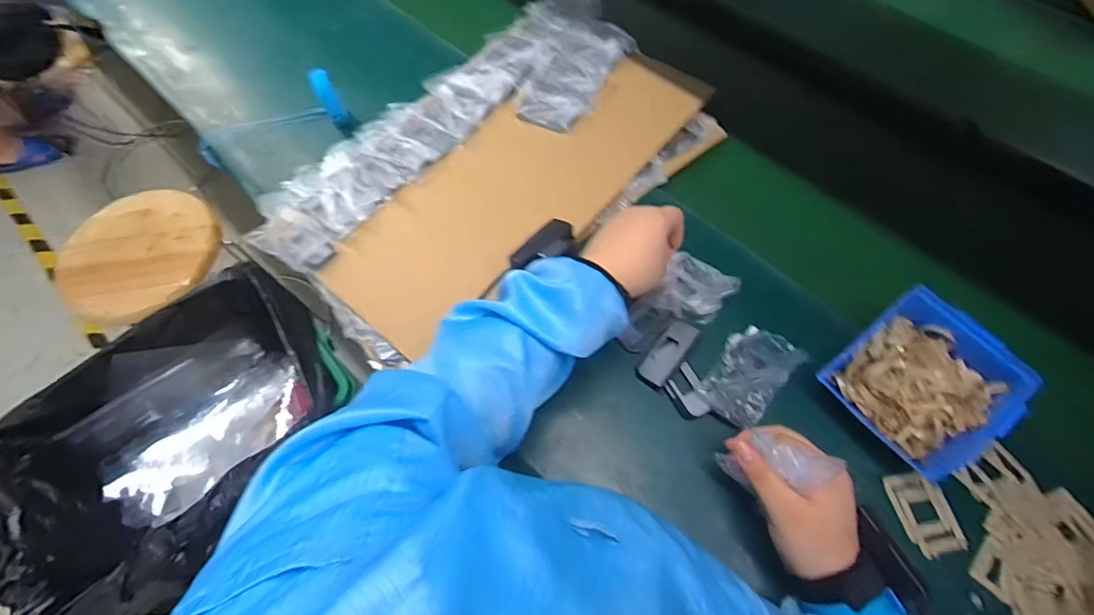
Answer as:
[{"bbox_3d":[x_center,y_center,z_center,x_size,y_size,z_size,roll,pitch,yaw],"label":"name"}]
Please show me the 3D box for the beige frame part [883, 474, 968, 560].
[{"bbox_3d":[0.335,0.181,0.431,0.044,0.011,0.067,-12,65,-4],"label":"beige frame part"}]

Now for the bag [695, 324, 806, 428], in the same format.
[{"bbox_3d":[0.200,0.065,0.485,0.064,0.017,0.101,39,72,18],"label":"bag"}]

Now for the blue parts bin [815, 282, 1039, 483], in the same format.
[{"bbox_3d":[0.340,0.073,0.449,0.132,0.063,0.130,-36,69,-14],"label":"blue parts bin"}]

